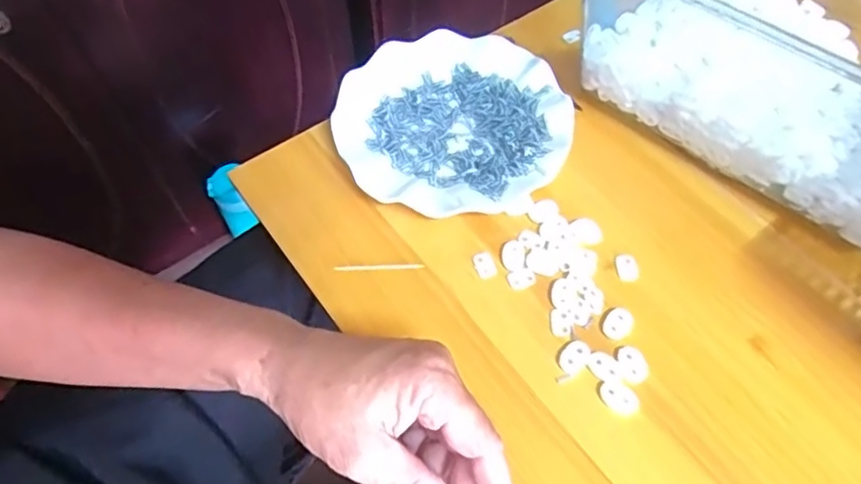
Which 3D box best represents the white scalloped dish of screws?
[{"bbox_3d":[0.017,-0.098,0.483,0.177,0.019,0.180,0,59,0],"label":"white scalloped dish of screws"}]

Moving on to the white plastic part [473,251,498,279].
[{"bbox_3d":[0.039,0.016,0.429,0.013,0.004,0.020,-19,61,-11],"label":"white plastic part"}]

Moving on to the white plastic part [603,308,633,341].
[{"bbox_3d":[0.126,0.055,0.402,0.017,0.004,0.024,32,64,17],"label":"white plastic part"}]

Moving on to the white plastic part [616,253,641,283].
[{"bbox_3d":[0.141,0.018,0.428,0.016,0.004,0.022,-1,59,-1],"label":"white plastic part"}]

